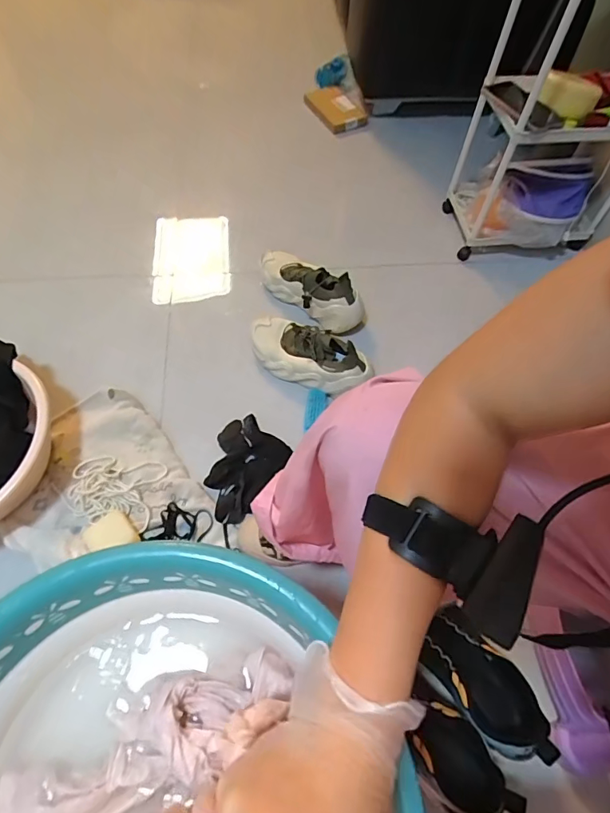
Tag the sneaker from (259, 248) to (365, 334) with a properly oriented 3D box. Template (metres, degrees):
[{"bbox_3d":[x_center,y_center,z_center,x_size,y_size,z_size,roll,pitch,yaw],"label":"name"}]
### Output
[{"bbox_3d":[0.011,-0.257,0.954,0.241,0.110,0.086,36,66,17],"label":"sneaker"}]

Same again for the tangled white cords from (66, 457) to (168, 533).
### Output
[{"bbox_3d":[-0.323,0.136,0.757,0.149,0.008,0.113,10,61,4],"label":"tangled white cords"}]

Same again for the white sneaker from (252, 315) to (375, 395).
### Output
[{"bbox_3d":[0.006,-0.106,0.856,0.245,0.102,0.093,25,63,12],"label":"white sneaker"}]

